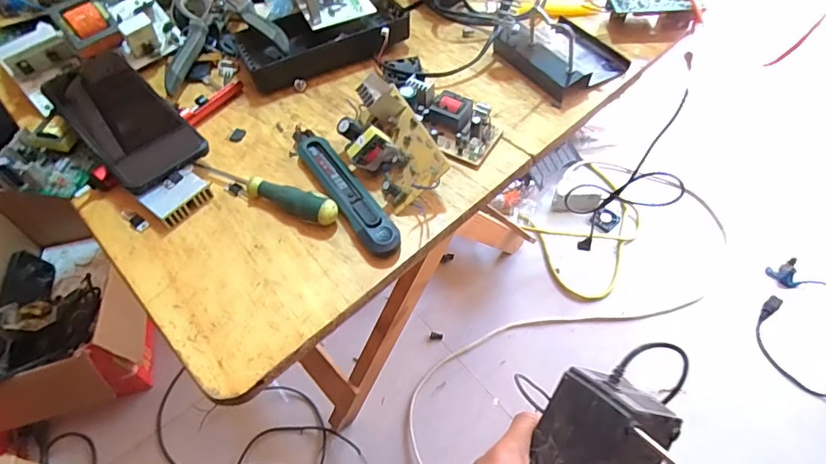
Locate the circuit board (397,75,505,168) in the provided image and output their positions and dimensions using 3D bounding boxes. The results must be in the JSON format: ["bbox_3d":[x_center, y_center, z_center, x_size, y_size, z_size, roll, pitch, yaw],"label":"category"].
[{"bbox_3d":[0.032,-0.105,0.455,0.095,0.033,0.053,25,60,18],"label":"circuit board"}]

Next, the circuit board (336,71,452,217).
[{"bbox_3d":[-0.026,-0.082,0.426,0.064,0.035,0.120,-39,59,14],"label":"circuit board"}]

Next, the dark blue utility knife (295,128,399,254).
[{"bbox_3d":[-0.063,-0.041,0.423,0.031,0.015,0.162,-28,58,-16],"label":"dark blue utility knife"}]

